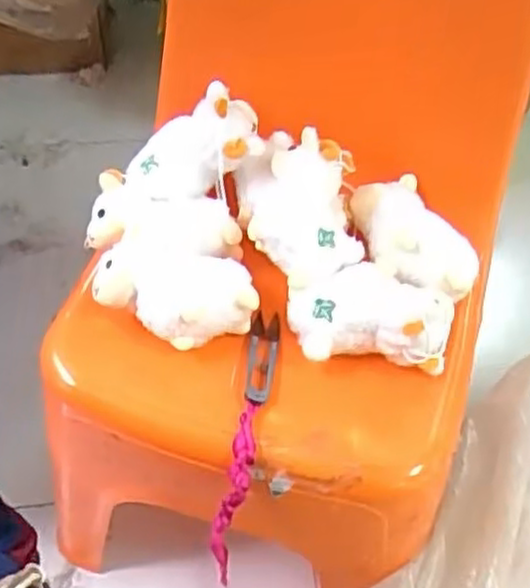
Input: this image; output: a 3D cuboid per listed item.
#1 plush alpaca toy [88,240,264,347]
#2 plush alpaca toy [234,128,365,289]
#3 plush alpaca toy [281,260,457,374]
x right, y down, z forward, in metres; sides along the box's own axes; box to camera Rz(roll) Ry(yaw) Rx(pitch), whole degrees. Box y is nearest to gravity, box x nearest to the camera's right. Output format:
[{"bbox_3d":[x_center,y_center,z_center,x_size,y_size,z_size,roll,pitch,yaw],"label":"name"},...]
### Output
[{"bbox_3d":[-0.068,0.001,0.575,0.118,0.045,0.069,1,52,-2],"label":"plush alpaca toy"},{"bbox_3d":[0.029,-0.073,0.613,0.092,0.071,0.136,-6,53,-7],"label":"plush alpaca toy"},{"bbox_3d":[0.081,0.016,0.581,0.124,0.058,0.069,10,52,5],"label":"plush alpaca toy"}]

